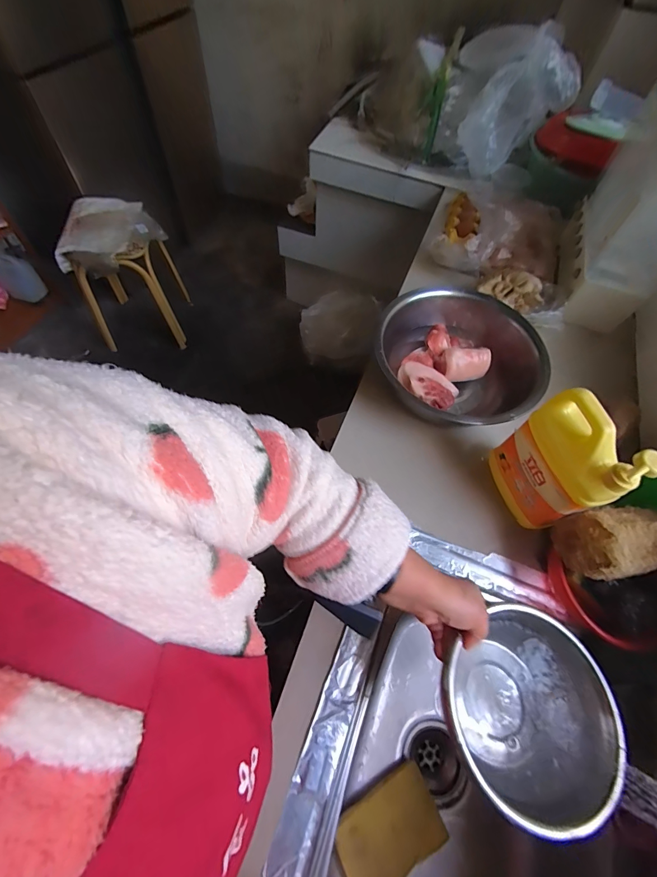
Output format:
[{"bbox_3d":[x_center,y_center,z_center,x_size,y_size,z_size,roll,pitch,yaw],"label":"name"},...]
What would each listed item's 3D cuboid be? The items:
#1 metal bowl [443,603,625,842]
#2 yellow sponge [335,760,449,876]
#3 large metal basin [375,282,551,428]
[{"bbox_3d":[0.216,0.299,0.409,0.174,0.109,0.183,2,62,-3],"label":"metal bowl"},{"bbox_3d":[0.087,0.563,0.509,0.150,0.026,0.096,-24,67,-16],"label":"yellow sponge"},{"bbox_3d":[0.233,-0.158,0.694,0.288,0.114,0.327,1,62,-4],"label":"large metal basin"}]

